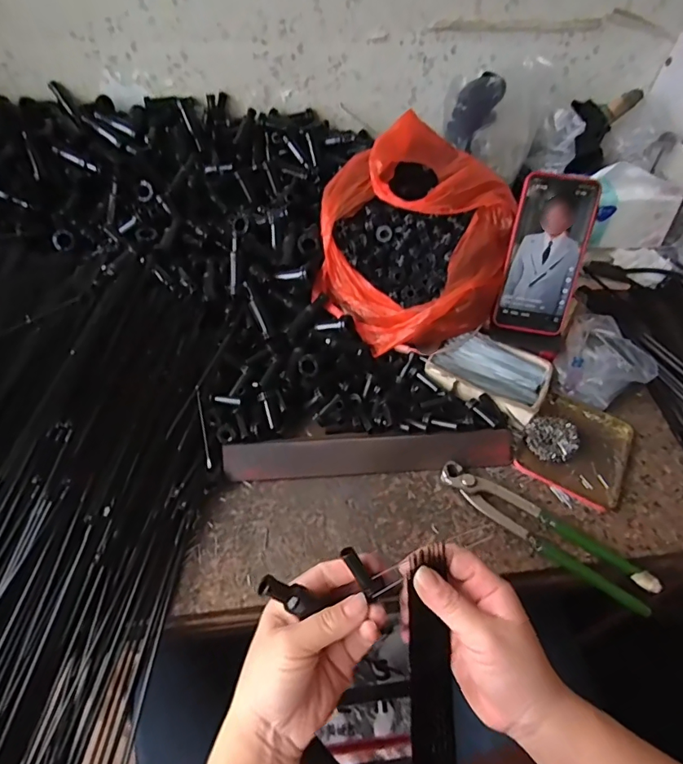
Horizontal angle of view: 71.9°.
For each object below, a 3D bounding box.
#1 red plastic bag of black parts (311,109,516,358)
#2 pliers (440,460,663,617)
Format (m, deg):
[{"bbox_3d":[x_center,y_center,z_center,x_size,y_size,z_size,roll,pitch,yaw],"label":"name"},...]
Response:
[{"bbox_3d":[0.080,-0.165,0.543,0.210,0.147,0.252,12,50,7],"label":"red plastic bag of black parts"},{"bbox_3d":[0.182,0.135,0.430,0.198,0.019,0.041,30,55,20],"label":"pliers"}]

